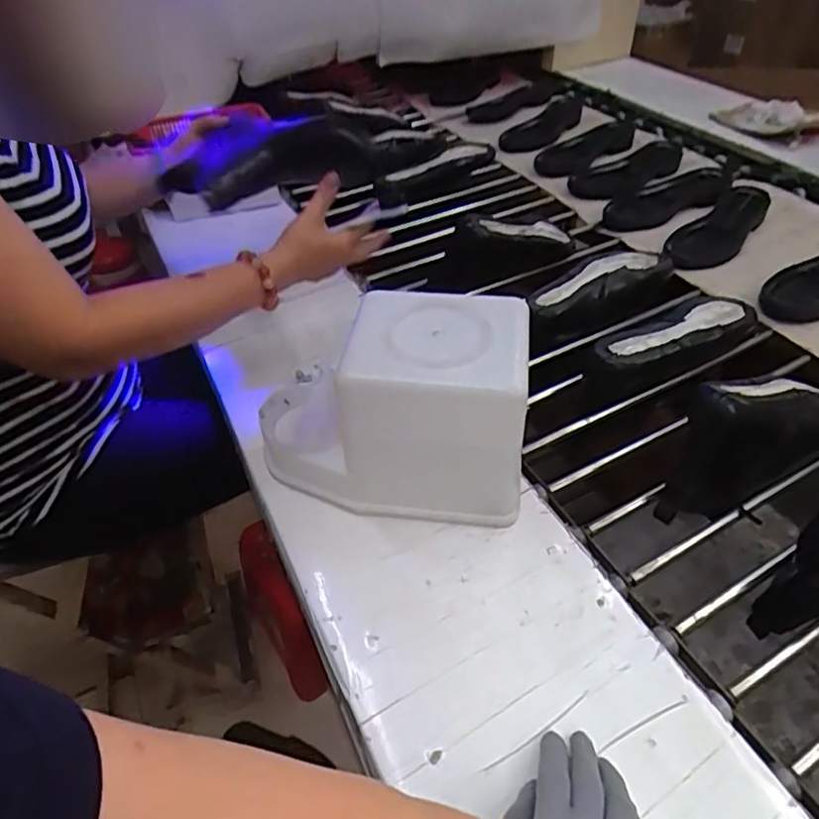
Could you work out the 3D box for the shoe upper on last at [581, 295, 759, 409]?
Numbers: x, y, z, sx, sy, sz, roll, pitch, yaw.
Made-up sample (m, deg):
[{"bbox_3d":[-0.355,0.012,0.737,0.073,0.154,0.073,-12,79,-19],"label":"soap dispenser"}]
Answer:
[{"bbox_3d":[0.314,-0.075,0.739,0.247,0.061,0.080,-22,47,-19],"label":"shoe upper on last"}]

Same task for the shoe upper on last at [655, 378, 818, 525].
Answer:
[{"bbox_3d":[0.357,0.016,0.609,0.252,0.109,0.072,-22,46,-19],"label":"shoe upper on last"}]

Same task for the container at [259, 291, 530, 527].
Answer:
[{"bbox_3d":[-0.021,-0.004,0.548,0.237,0.162,0.125,5,44,8],"label":"container"}]

